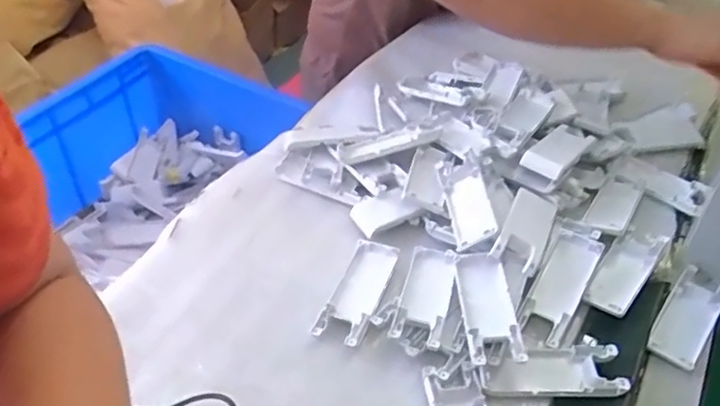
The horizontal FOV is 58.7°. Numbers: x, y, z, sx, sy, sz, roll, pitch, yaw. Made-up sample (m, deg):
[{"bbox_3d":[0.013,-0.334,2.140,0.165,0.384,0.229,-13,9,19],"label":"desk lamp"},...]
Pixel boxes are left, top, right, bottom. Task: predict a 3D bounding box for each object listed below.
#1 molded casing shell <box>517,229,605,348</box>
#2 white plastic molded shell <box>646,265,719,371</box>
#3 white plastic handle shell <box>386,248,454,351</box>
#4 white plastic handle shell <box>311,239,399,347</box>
[{"bbox_3d":[0.169,0.065,0.535,0.038,0.021,0.101,23,46,22],"label":"molded casing shell"},{"bbox_3d":[0.273,0.094,0.531,0.040,0.015,0.112,29,49,27],"label":"white plastic molded shell"},{"bbox_3d":[0.053,0.073,0.520,0.039,0.016,0.100,11,43,10],"label":"white plastic handle shell"},{"bbox_3d":[-0.002,0.072,0.531,0.040,0.008,0.103,15,44,14],"label":"white plastic handle shell"}]

